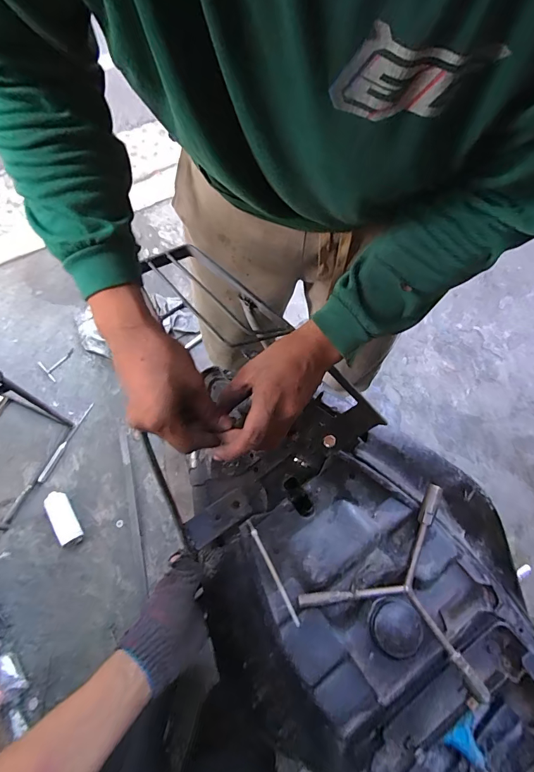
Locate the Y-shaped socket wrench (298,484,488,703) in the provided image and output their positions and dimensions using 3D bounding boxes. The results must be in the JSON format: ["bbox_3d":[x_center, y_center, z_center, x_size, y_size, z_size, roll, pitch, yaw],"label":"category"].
[{"bbox_3d":[0.180,0.220,0.471,0.220,0.023,0.198,23,71,11],"label":"Y-shaped socket wrench"}]

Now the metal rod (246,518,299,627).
[{"bbox_3d":[0.006,0.219,0.453,0.007,0.010,0.125,-26,70,-8],"label":"metal rod"}]

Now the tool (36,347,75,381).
[{"bbox_3d":[-0.777,-0.091,1.428,0.128,0.010,0.105,-43,73,-14],"label":"tool"}]

